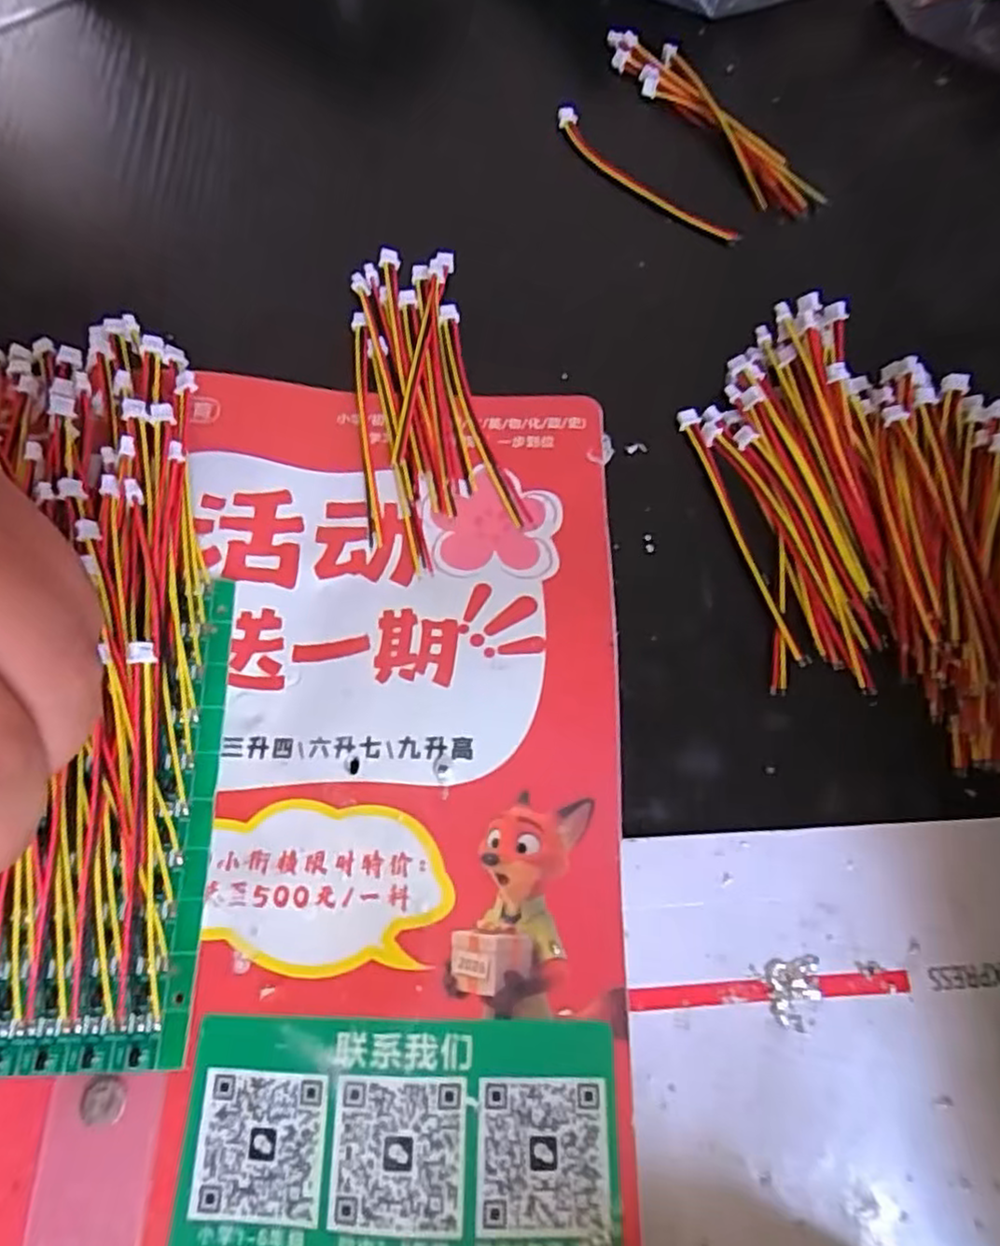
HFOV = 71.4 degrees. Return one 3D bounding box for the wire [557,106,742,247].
[{"bbox_3d":[0.042,-0.134,0.210,0.069,0.007,0.010,43,76,12],"label":"wire"}]

